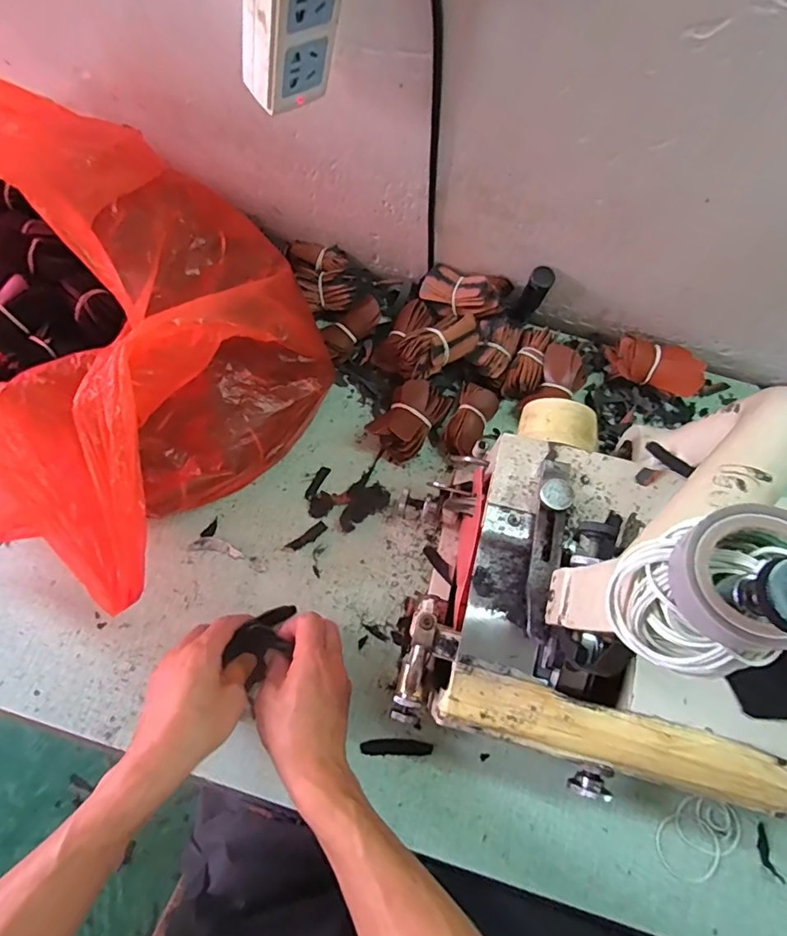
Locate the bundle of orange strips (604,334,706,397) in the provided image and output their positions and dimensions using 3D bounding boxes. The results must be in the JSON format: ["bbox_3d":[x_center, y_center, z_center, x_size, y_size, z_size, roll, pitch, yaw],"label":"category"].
[{"bbox_3d":[0.276,-0.108,0.540,0.097,0.030,0.044,28,78,22],"label":"bundle of orange strips"}]

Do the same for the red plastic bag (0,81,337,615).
[{"bbox_3d":[-0.338,-0.137,0.411,0.476,0.311,0.506,-26,77,-6],"label":"red plastic bag"}]

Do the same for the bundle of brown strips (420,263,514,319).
[{"bbox_3d":[0.078,-0.192,0.546,0.094,0.030,0.048,14,76,3],"label":"bundle of brown strips"}]

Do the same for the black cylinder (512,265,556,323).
[{"bbox_3d":[0.151,-0.185,0.551,0.025,0.084,0.026,0,76,0],"label":"black cylinder"}]

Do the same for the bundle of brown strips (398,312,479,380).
[{"bbox_3d":[0.050,-0.125,0.523,0.082,0.041,0.042,-25,77,-6],"label":"bundle of brown strips"}]

